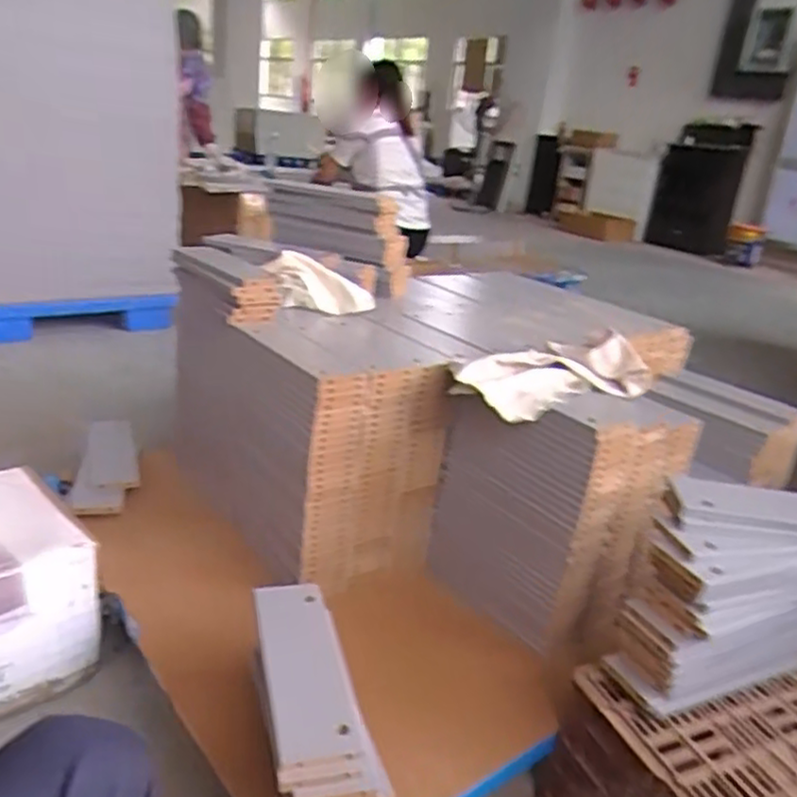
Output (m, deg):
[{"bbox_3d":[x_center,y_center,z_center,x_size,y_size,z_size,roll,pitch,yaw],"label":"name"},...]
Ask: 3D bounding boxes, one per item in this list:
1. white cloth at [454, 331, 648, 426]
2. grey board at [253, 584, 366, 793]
[{"bbox_3d":[0.220,-0.040,1.062,0.272,0.087,0.162,-8,25,-32],"label":"white cloth"},{"bbox_3d":[-0.105,0.304,0.794,0.086,0.022,0.269,0,22,-17],"label":"grey board"}]

